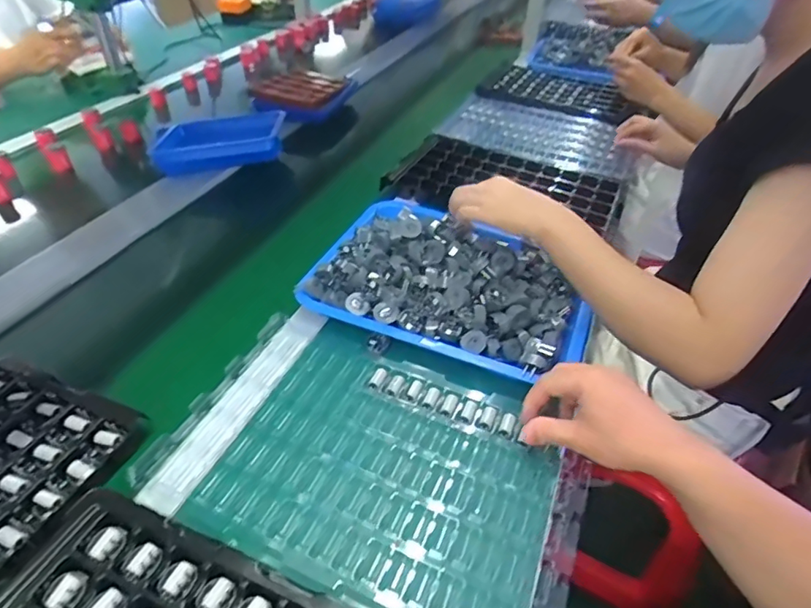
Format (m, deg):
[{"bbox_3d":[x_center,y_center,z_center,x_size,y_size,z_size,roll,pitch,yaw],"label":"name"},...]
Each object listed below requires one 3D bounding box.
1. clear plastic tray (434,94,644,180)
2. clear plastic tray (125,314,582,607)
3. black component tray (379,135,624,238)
[{"bbox_3d":[0.252,-0.335,1.036,0.378,0.032,0.274,20,44,20],"label":"clear plastic tray"},{"bbox_3d":[-0.030,0.143,0.486,0.355,0.024,0.230,17,42,17],"label":"clear plastic tray"},{"bbox_3d":[0.163,-0.209,0.886,0.361,0.031,0.214,14,41,13],"label":"black component tray"}]

